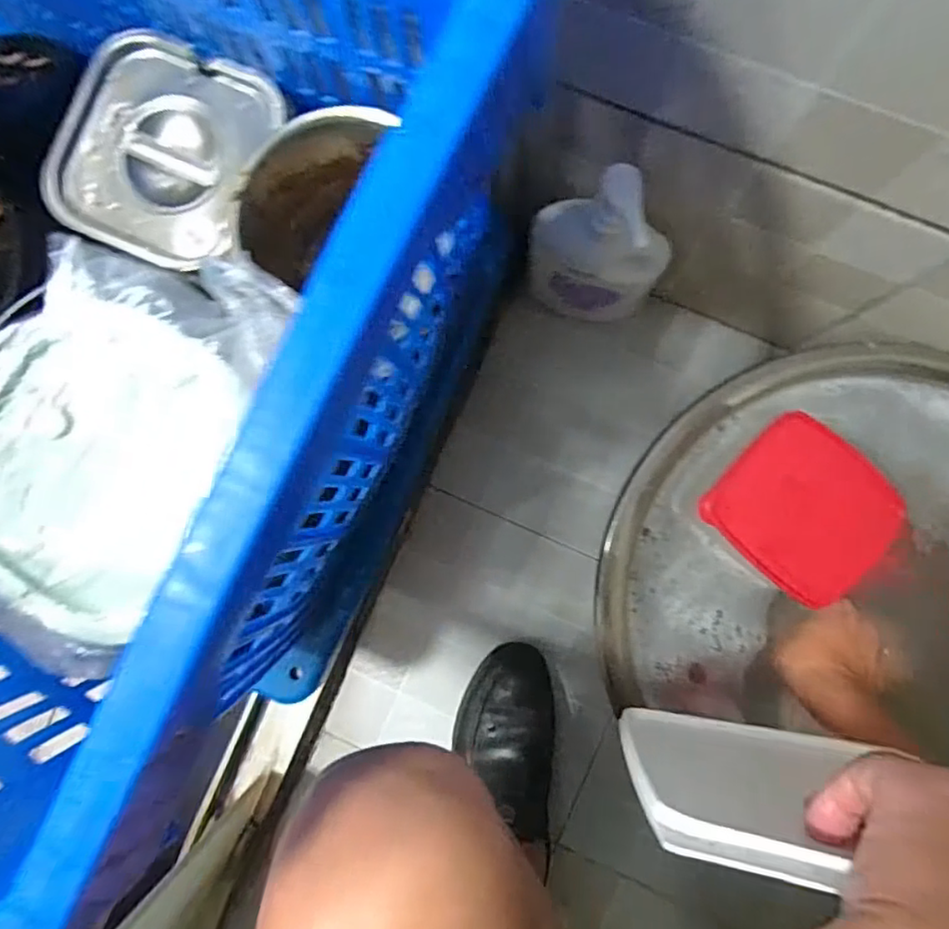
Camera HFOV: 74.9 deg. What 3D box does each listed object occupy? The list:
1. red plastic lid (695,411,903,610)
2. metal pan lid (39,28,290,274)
[{"bbox_3d":[0.250,0.035,0.462,0.122,0.017,0.108,41,90,4],"label":"red plastic lid"},{"bbox_3d":[-0.200,-0.201,0.403,0.141,0.033,0.135,24,89,4],"label":"metal pan lid"}]

